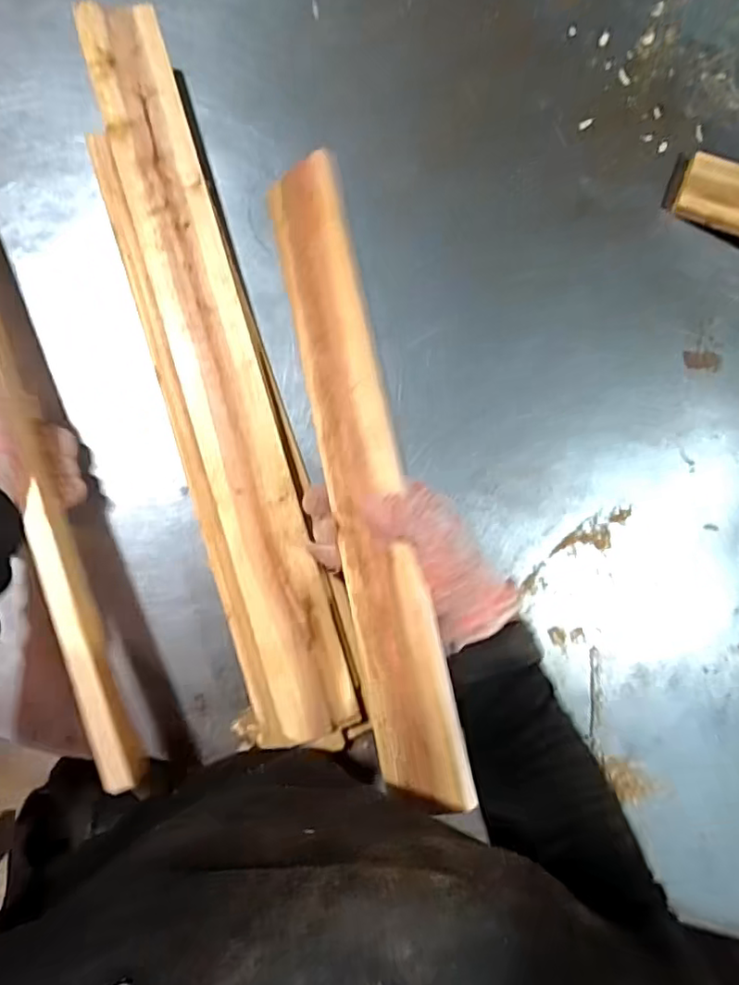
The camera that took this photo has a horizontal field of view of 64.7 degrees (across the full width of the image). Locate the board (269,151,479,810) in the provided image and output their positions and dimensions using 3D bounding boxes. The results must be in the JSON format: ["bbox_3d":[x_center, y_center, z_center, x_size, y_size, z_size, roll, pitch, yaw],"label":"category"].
[{"bbox_3d":[-0.009,-0.030,0.421,0.060,0.014,0.466,-19,76,30],"label":"board"}]

